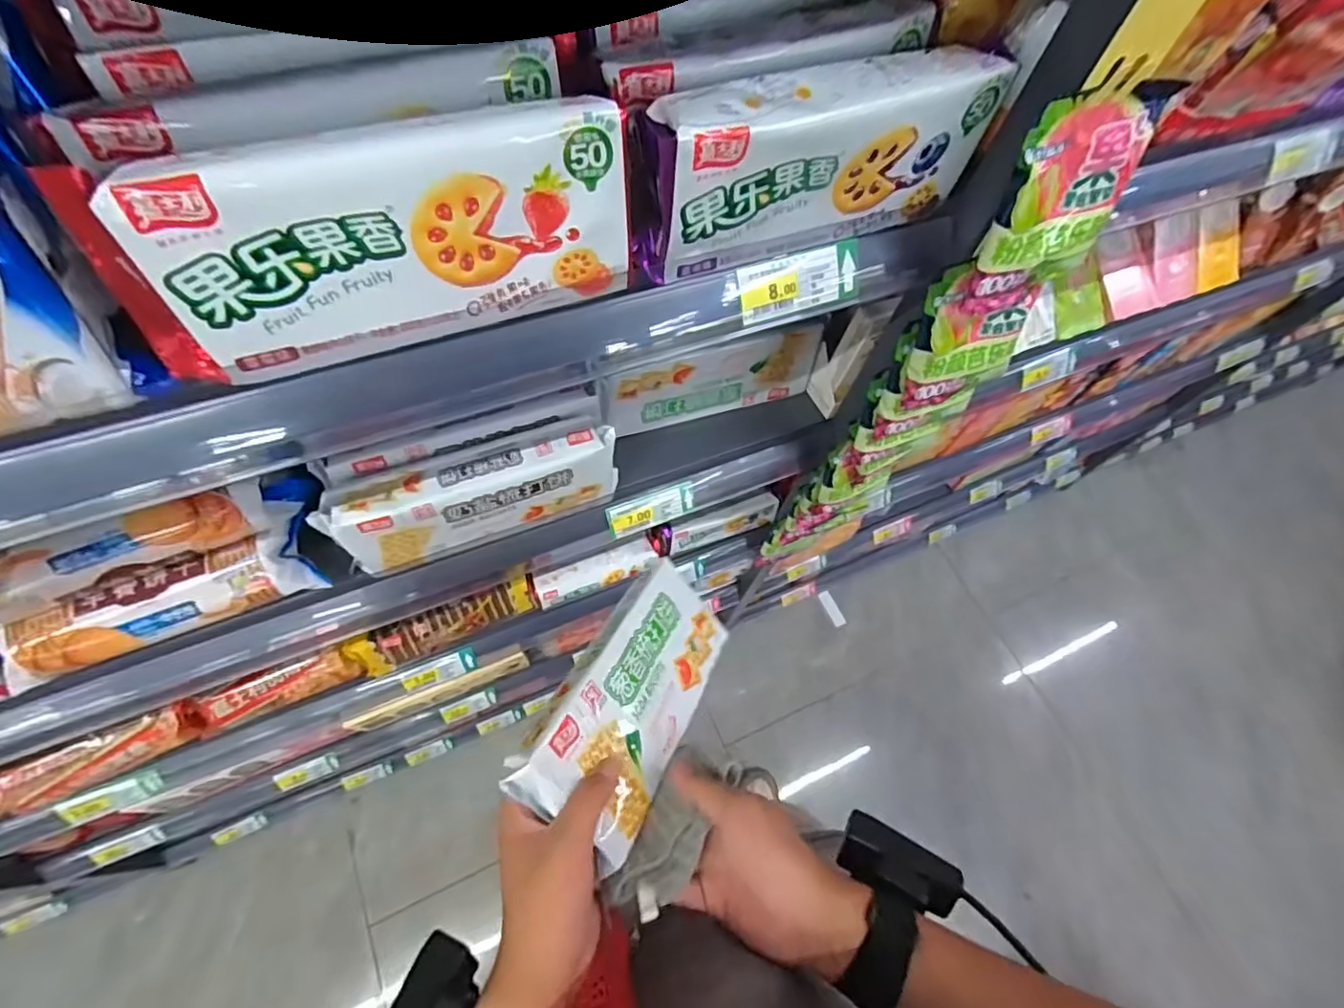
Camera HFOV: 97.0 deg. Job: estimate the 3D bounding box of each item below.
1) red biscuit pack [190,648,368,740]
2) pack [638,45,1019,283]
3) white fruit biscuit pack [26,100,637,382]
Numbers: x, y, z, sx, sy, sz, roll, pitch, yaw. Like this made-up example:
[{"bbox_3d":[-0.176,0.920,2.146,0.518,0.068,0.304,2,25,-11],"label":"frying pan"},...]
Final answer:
[{"bbox_3d":[-0.463,0.215,0.693,0.184,0.043,0.043,-19,68,-14],"label":"red biscuit pack"},{"bbox_3d":[0.082,-0.206,0.350,0.221,0.092,0.047,-20,68,-14],"label":"pack"},{"bbox_3d":[-0.142,-0.136,0.299,0.239,0.104,0.045,-21,54,-11],"label":"white fruit biscuit pack"}]

